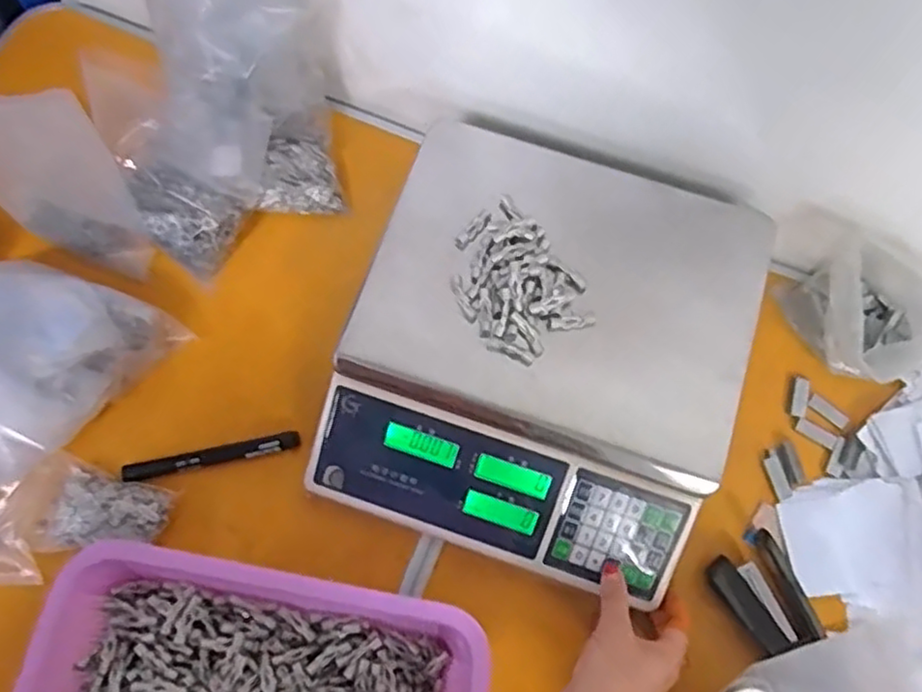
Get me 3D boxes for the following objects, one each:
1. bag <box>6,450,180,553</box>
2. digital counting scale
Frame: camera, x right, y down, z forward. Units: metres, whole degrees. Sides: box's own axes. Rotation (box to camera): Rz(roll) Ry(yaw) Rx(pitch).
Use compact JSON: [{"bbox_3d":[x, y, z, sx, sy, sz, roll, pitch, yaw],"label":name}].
[{"bbox_3d":[-0.289,0.131,0.526,0.108,0.024,0.070,20,72,5],"label":"bag"},{"bbox_3d":[0.063,0.007,0.519,0.280,0.113,0.296,18,72,5],"label":"digital counting scale"}]

